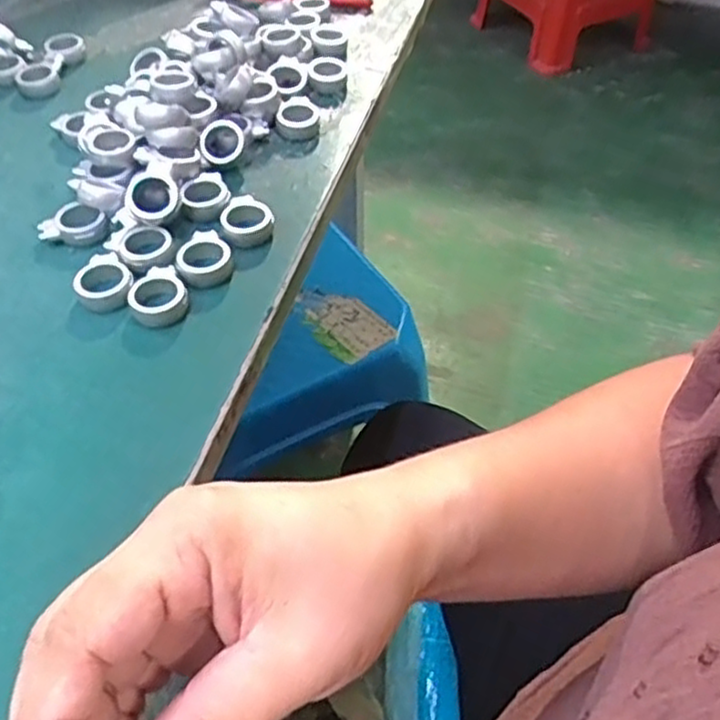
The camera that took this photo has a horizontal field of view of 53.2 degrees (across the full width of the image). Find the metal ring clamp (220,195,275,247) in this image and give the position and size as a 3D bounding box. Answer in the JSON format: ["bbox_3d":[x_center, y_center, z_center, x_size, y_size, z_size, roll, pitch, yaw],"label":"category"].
[{"bbox_3d":[-0.057,-0.070,0.366,0.026,0.010,0.033,-1,50,-1],"label":"metal ring clamp"}]

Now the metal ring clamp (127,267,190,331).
[{"bbox_3d":[-0.093,-0.030,0.332,0.026,0.009,0.031,-19,52,-15],"label":"metal ring clamp"}]

